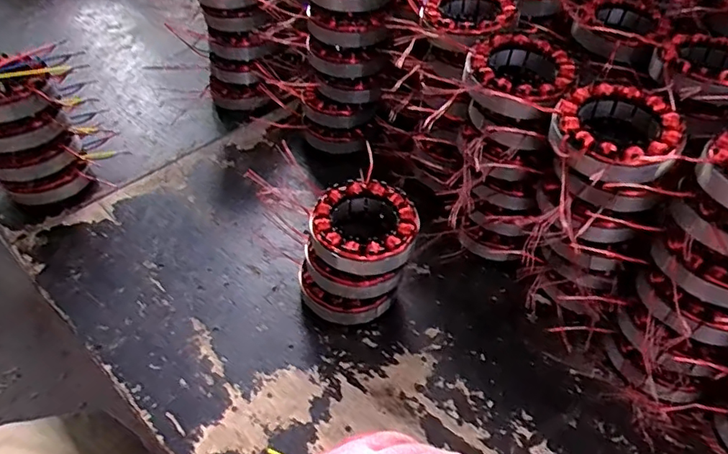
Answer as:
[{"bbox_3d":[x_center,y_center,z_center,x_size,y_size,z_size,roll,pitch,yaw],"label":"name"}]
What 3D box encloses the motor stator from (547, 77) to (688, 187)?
[{"bbox_3d":[0.178,-0.068,0.380,0.083,0.025,0.093,17,48,17],"label":"motor stator"}]

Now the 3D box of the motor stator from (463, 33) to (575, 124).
[{"bbox_3d":[0.124,-0.122,0.431,0.082,0.029,0.097,14,47,14],"label":"motor stator"}]

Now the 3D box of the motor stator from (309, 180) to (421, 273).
[{"bbox_3d":[0.003,-0.003,0.443,0.084,0.026,0.087,11,47,11],"label":"motor stator"}]

